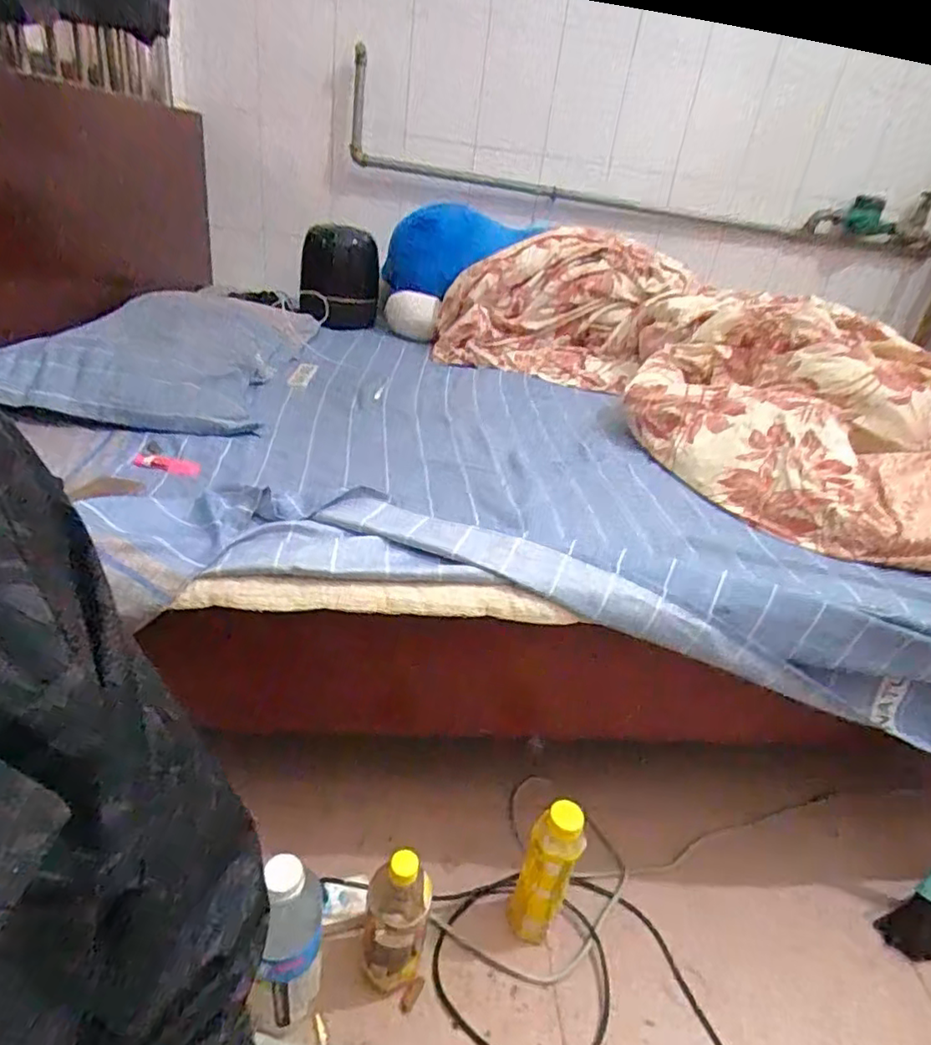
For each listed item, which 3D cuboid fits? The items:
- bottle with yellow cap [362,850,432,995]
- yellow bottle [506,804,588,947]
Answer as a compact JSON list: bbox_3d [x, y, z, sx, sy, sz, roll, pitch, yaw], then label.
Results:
[{"bbox_3d":[-0.078,0.458,0.701,0.072,0.191,0.063,6,31,-3],"label":"bottle with yellow cap"},{"bbox_3d":[0.095,0.443,0.762,0.062,0.223,0.063,18,32,16],"label":"yellow bottle"}]

